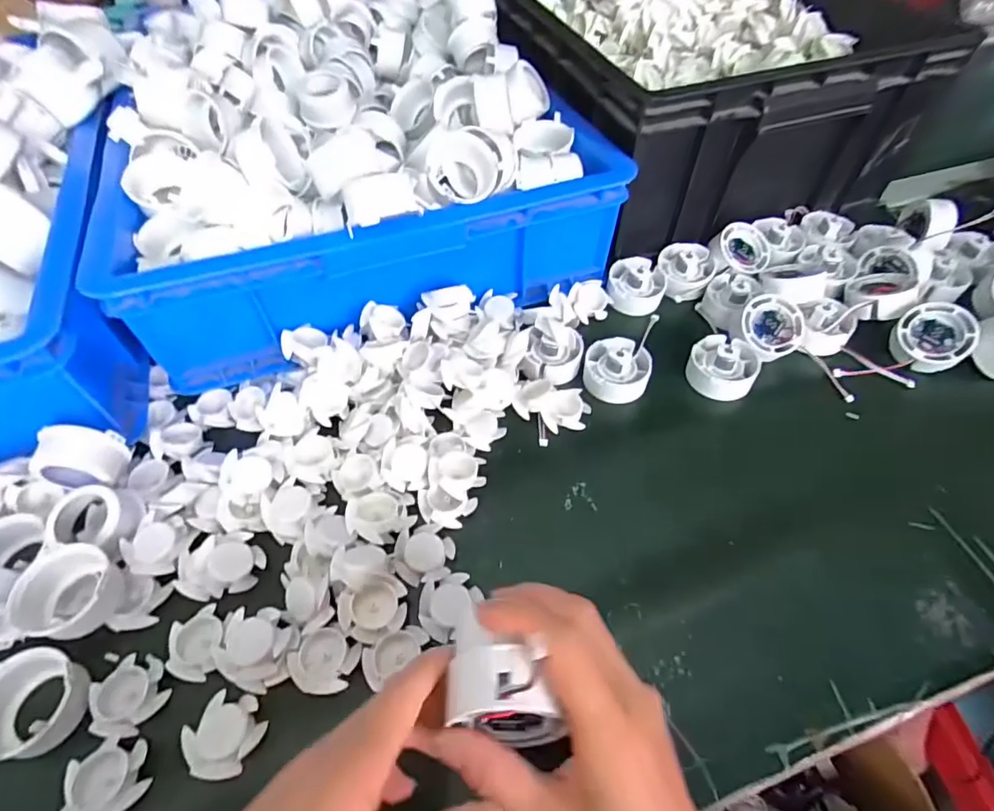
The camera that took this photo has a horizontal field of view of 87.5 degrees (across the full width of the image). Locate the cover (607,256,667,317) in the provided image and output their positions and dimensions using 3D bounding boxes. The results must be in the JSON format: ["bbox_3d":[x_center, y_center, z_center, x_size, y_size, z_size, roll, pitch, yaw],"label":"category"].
[{"bbox_3d":[0.136,-0.118,0.503,0.055,0.028,0.060,0,53,0],"label":"cover"}]

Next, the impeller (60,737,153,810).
[{"bbox_3d":[-0.209,0.202,0.280,0.039,0.011,0.038,1,53,1],"label":"impeller"}]

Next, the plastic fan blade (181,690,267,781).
[{"bbox_3d":[-0.151,0.181,0.287,0.039,0.013,0.040,0,53,0],"label":"plastic fan blade"}]

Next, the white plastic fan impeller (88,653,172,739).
[{"bbox_3d":[-0.217,0.170,0.305,0.038,0.012,0.041,0,53,0],"label":"white plastic fan impeller"}]

